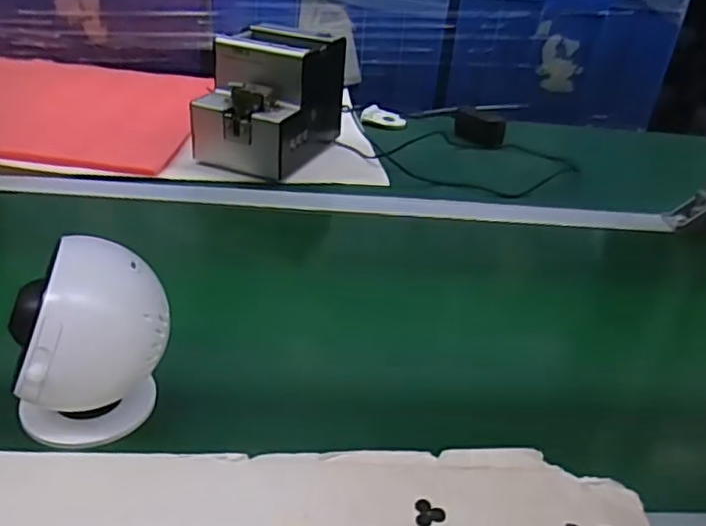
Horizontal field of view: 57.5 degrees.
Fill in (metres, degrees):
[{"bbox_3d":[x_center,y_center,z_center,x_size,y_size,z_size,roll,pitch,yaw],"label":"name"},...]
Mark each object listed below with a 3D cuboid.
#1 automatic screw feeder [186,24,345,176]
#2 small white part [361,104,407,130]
[{"bbox_3d":[-0.104,-0.215,0.835,0.126,0.142,0.181,17,32,17],"label":"automatic screw feeder"},{"bbox_3d":[0.050,-0.234,1.037,0.070,0.026,0.036,7,31,0],"label":"small white part"}]

